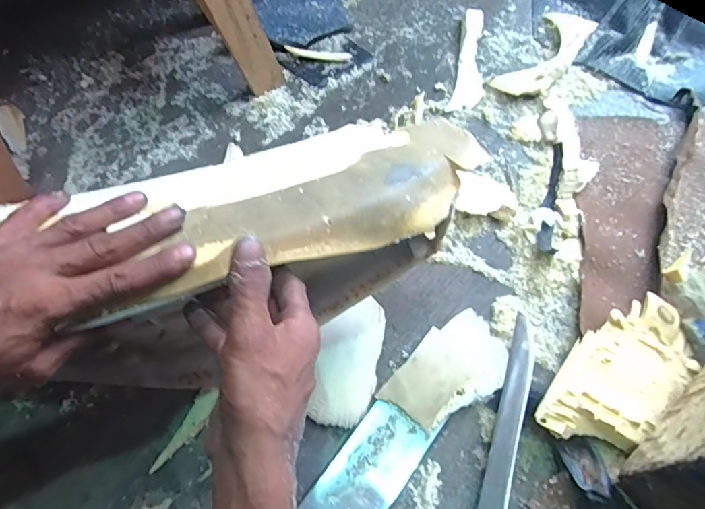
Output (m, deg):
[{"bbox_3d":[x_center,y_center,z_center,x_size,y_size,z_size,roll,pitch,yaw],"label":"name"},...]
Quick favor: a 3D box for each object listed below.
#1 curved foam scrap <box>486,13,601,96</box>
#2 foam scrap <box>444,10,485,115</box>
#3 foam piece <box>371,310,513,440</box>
[{"bbox_3d":[0.318,-0.330,0.778,0.084,0.017,0.215,33,69,18],"label":"curved foam scrap"},{"bbox_3d":[0.197,-0.324,0.785,0.050,0.014,0.231,11,64,9],"label":"foam scrap"},{"bbox_3d":[0.114,0.137,0.549,0.094,0.019,0.143,39,71,20],"label":"foam piece"}]

